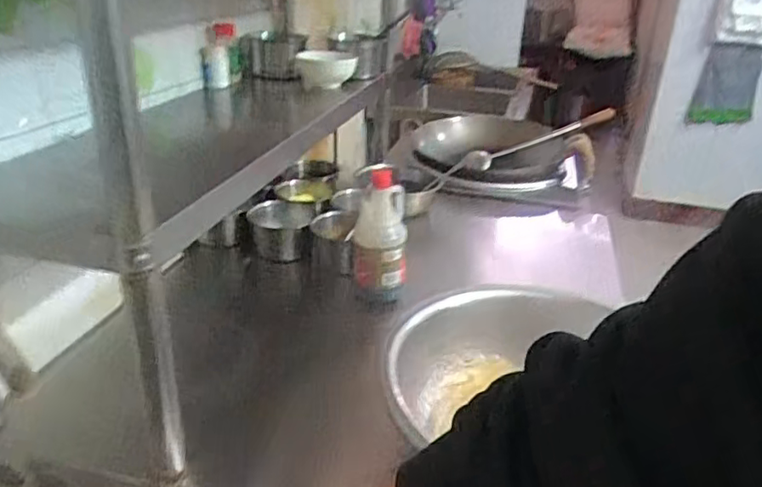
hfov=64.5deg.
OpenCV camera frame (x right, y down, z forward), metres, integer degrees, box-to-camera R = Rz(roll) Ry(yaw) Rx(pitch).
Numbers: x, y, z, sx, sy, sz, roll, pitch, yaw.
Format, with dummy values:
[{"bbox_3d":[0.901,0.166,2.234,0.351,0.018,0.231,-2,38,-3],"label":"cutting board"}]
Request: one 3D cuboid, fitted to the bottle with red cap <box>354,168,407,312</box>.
[{"bbox_3d":[0.000,0.004,1.010,0.090,0.229,0.068,2,26,-2],"label":"bottle with red cap"}]

